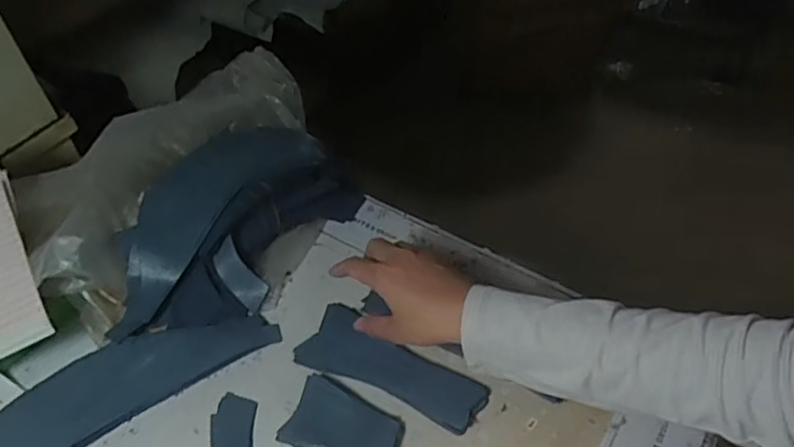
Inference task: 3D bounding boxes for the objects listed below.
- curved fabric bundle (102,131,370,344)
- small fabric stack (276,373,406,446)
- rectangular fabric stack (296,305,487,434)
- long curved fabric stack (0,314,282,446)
[{"bbox_3d":[-0.162,0.001,0.621,0.134,0.077,0.278,28,56,25],"label":"curved fabric bundle"},{"bbox_3d":[-0.042,0.164,0.512,0.090,0.005,0.059,16,52,17],"label":"small fabric stack"},{"bbox_3d":[-0.006,0.125,0.546,0.165,0.013,0.063,24,55,22],"label":"rectangular fabric stack"},{"bbox_3d":[-0.269,0.179,0.507,0.125,0.016,0.363,34,59,28],"label":"long curved fabric stack"}]

